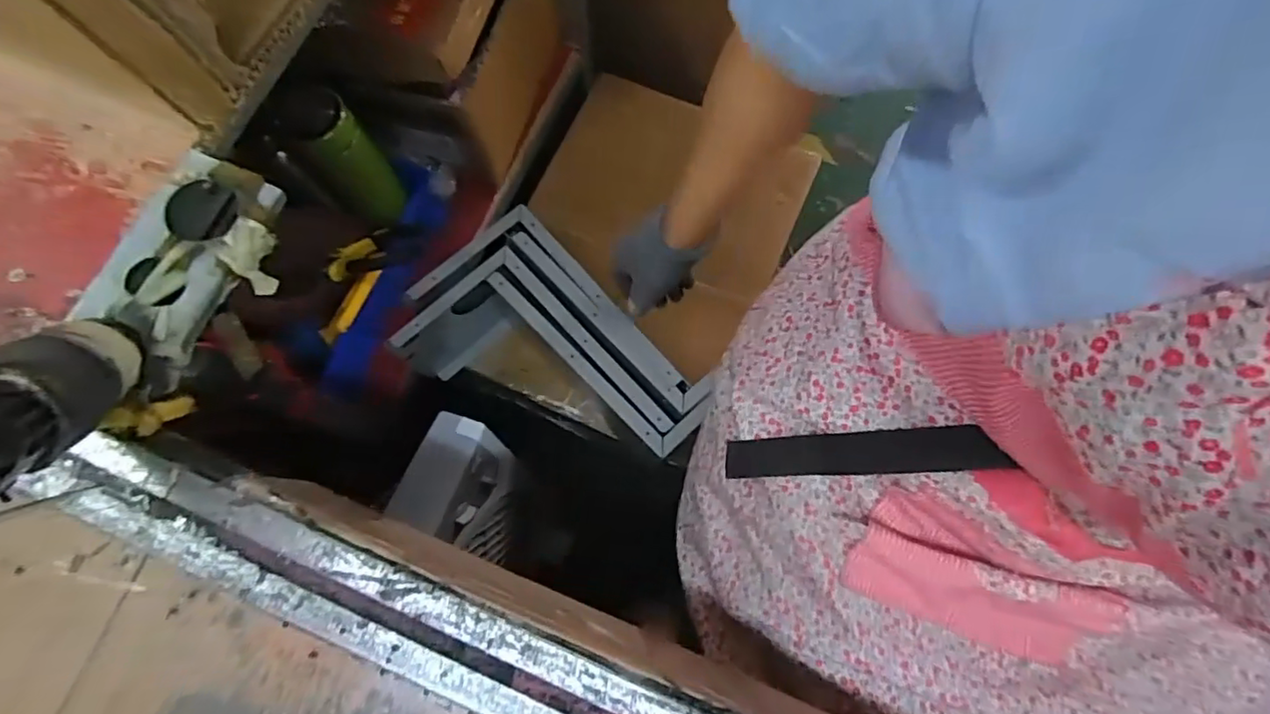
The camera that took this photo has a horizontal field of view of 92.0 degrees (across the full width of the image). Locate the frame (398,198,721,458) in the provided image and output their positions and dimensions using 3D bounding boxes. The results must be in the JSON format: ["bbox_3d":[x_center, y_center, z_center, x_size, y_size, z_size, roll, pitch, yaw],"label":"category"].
[{"bbox_3d":[-0.088,0.005,0.646,0.302,0.059,0.185,42,79,9],"label":"frame"}]

